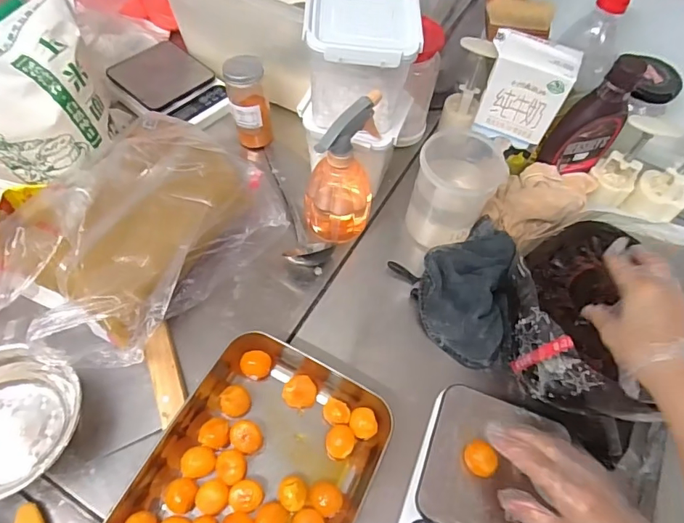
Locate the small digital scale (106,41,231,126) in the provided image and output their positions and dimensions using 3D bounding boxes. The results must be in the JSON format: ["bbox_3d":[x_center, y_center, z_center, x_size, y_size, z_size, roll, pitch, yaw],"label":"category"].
[{"bbox_3d":[-0.252,-0.261,0.722,0.184,0.030,0.127,40,63,22],"label":"small digital scale"}]

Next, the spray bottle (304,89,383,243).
[{"bbox_3d":[-0.002,-0.102,0.563,0.081,0.184,0.072,5,55,1],"label":"spray bottle"}]

